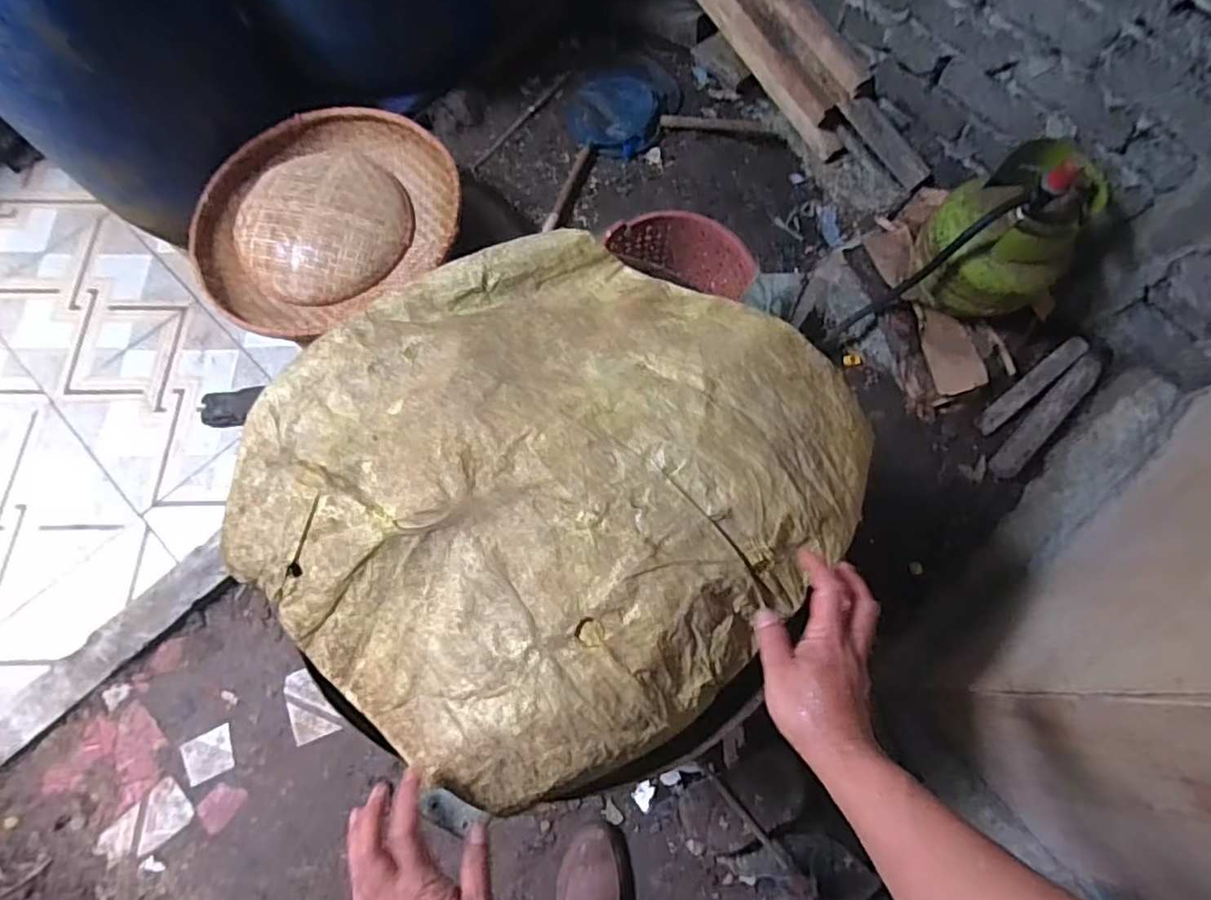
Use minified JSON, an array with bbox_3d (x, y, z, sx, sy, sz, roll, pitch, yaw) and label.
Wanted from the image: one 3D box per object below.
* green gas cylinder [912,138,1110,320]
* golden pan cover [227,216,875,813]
[{"bbox_3d":[0.770,-0.404,1.190,0.235,0.316,0.278,-39,76,-14],"label":"green gas cylinder"},{"bbox_3d":[-0.060,0.008,0.609,0.509,0.091,0.525,43,75,12],"label":"golden pan cover"}]

